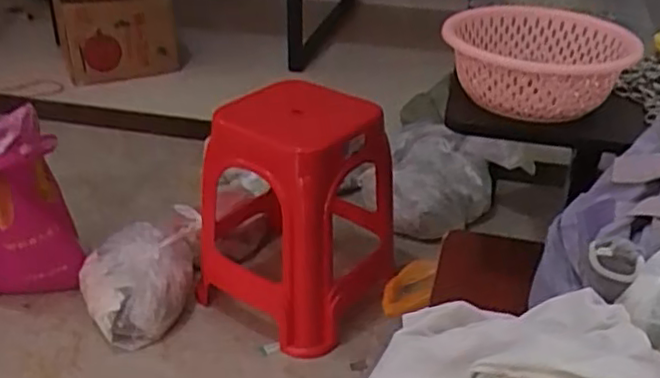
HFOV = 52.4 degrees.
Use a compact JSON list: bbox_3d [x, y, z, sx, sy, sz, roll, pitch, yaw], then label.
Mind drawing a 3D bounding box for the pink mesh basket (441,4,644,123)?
[{"bbox_3d":[0.260,-0.157,0.844,0.220,0.094,0.228,2,30,-1],"label":"pink mesh basket"}]

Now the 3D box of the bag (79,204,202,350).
[{"bbox_3d":[-0.426,0.198,1.557,0.285,0.148,0.335,-9,33,-15],"label":"bag"}]

